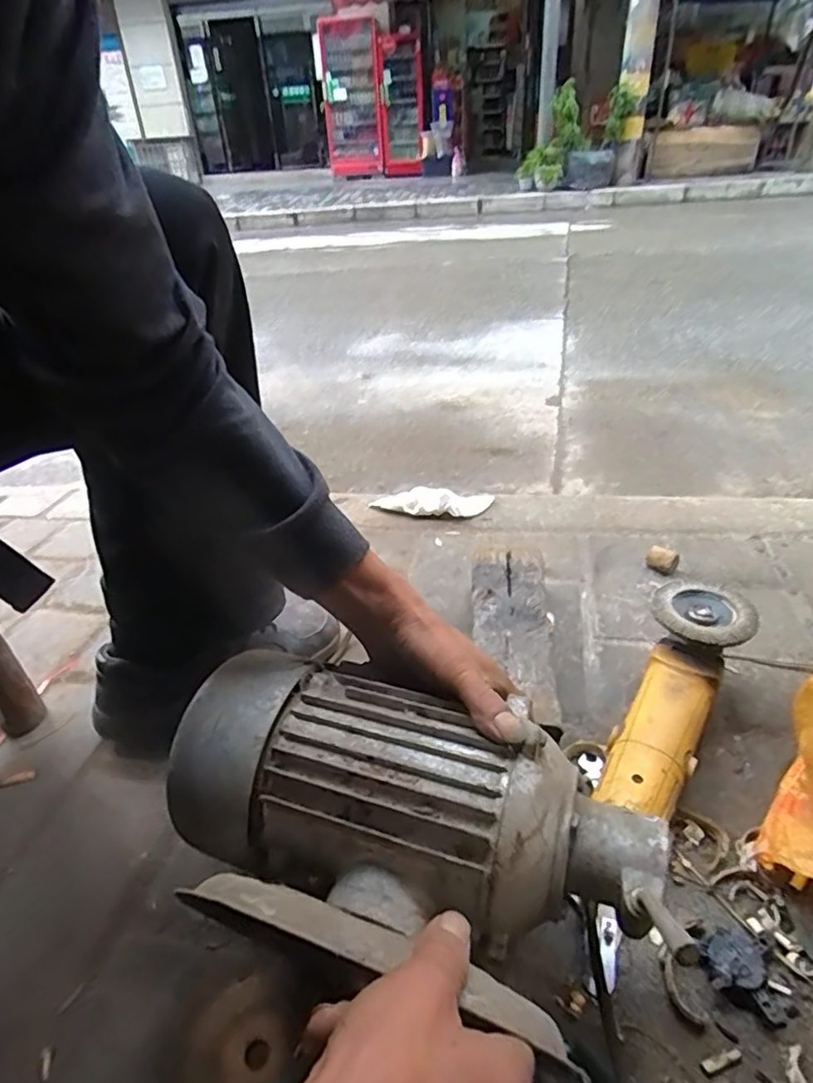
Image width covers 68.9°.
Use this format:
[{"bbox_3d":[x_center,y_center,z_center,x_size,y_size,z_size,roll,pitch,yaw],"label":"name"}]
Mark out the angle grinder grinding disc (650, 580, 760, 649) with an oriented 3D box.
[{"bbox_3d":[0.295,0.070,0.589,0.083,0.014,0.093,-30,43,-34],"label":"angle grinder grinding disc"}]

